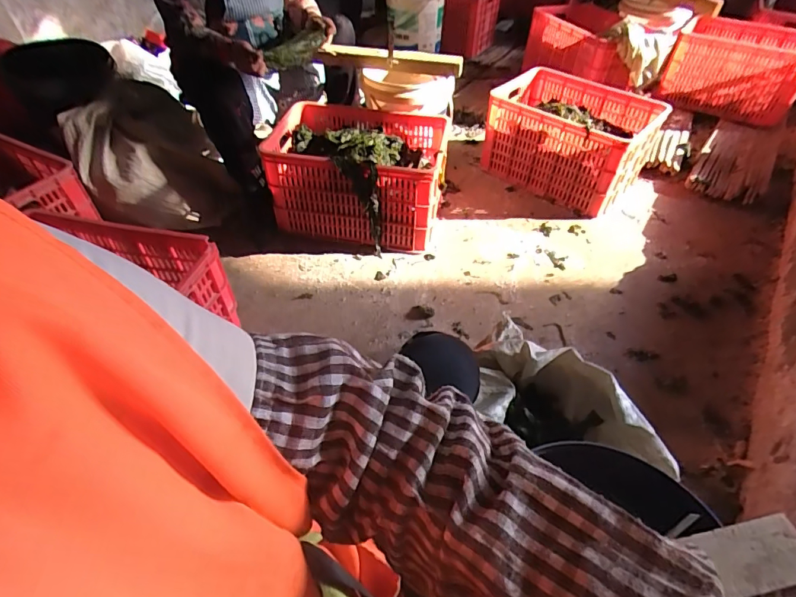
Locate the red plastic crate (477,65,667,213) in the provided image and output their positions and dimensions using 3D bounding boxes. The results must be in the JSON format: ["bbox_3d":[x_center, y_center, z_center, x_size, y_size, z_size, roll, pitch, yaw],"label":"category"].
[{"bbox_3d":[0.616,-0.583,1.622,0.541,0.295,0.383,29,54,23],"label":"red plastic crate"}]

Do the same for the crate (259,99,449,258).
[{"bbox_3d":[-0.128,-0.392,1.424,0.536,0.302,0.388,9,49,7],"label":"crate"}]

